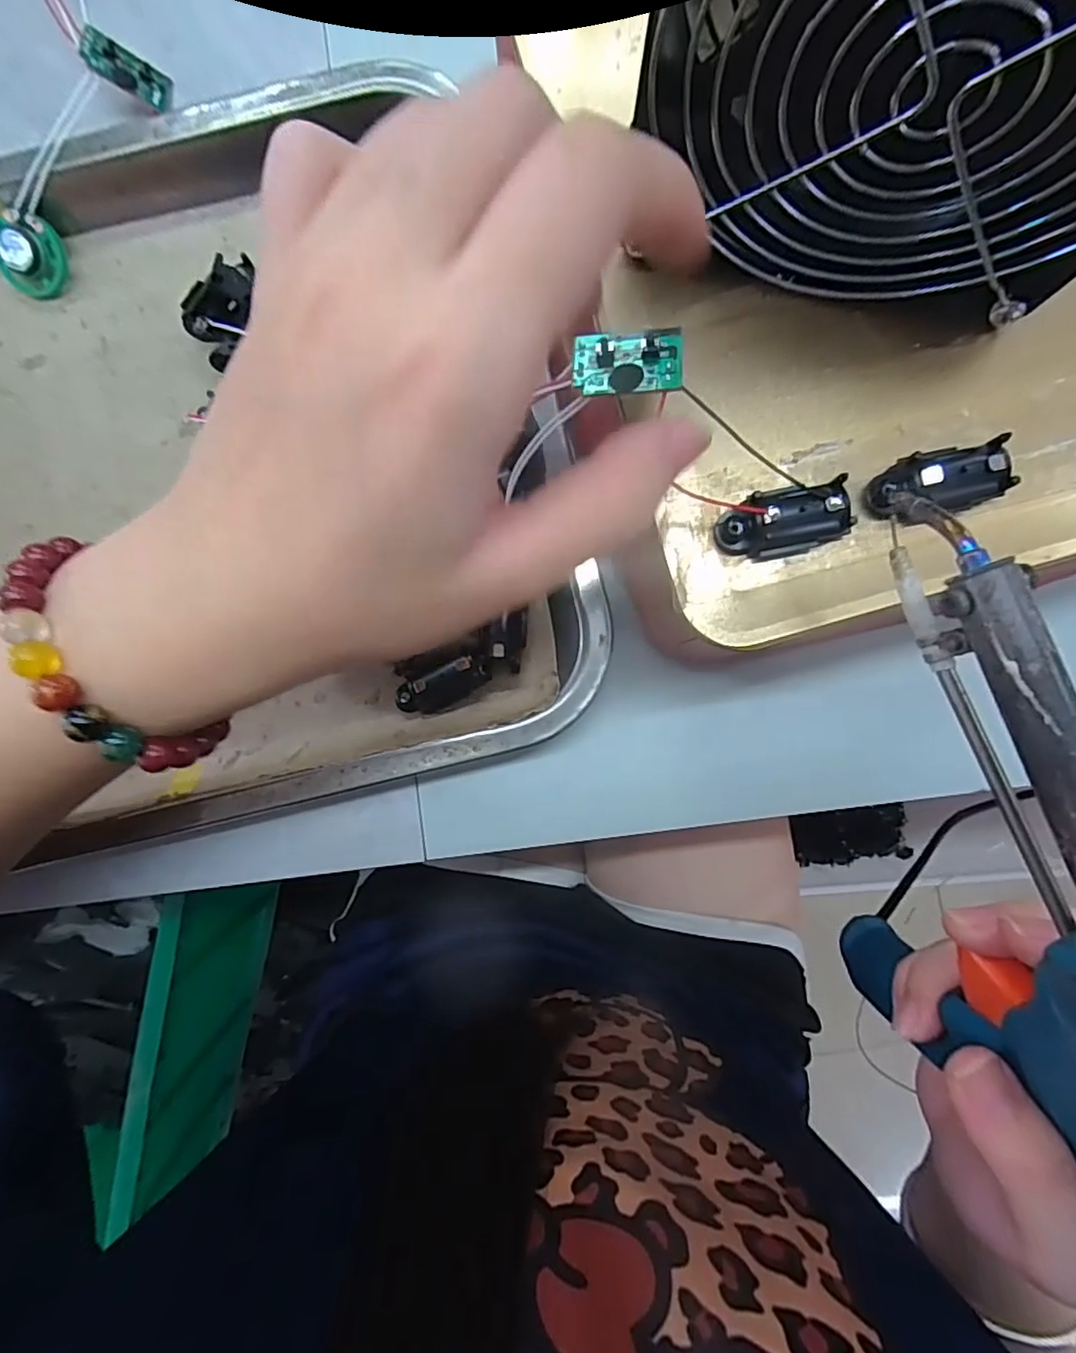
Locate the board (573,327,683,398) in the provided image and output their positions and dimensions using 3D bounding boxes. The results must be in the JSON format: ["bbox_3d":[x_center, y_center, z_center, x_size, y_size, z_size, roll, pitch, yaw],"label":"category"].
[{"bbox_3d":[0.024,-0.084,0.160,0.028,0.005,0.017,-1,89,0],"label":"board"}]

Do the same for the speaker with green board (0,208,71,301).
[{"bbox_3d":[-0.198,-0.163,0.233,0.026,0.007,0.028,29,113,-25],"label":"speaker with green board"}]

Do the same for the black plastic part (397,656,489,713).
[{"bbox_3d":[-0.037,0.004,0.228,0.035,0.010,0.014,-26,89,0],"label":"black plastic part"}]

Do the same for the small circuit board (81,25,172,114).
[{"bbox_3d":[-0.160,-0.237,0.234,0.028,0.004,0.017,10,84,-41],"label":"small circuit board"}]

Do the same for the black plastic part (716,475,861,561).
[{"bbox_3d":[0.069,-0.043,0.169,0.034,0.013,0.016,-12,89,0],"label":"black plastic part"}]

